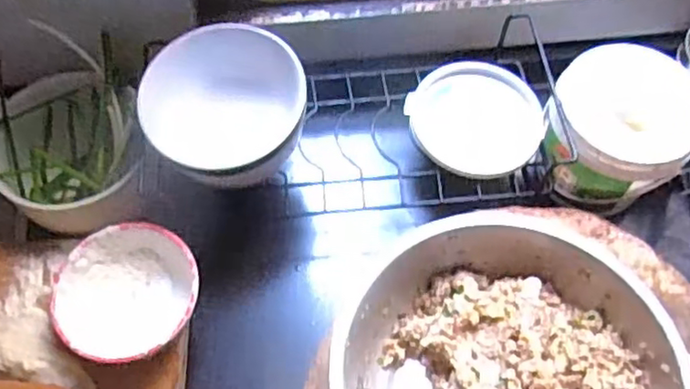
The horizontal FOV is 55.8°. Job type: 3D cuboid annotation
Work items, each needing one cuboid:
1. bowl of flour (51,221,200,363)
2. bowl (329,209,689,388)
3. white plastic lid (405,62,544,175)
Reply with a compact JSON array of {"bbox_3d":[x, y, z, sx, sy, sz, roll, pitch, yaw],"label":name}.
[{"bbox_3d":[-0.180,0.082,0.550,0.111,0.047,0.110,0,62,0],"label":"bowl of flour"},{"bbox_3d":[0.113,0.122,0.459,0.218,0.088,0.231,0,62,0],"label":"bowl"},{"bbox_3d":[0.128,-0.073,0.633,0.128,0.028,0.111,-3,64,1],"label":"white plastic lid"}]

